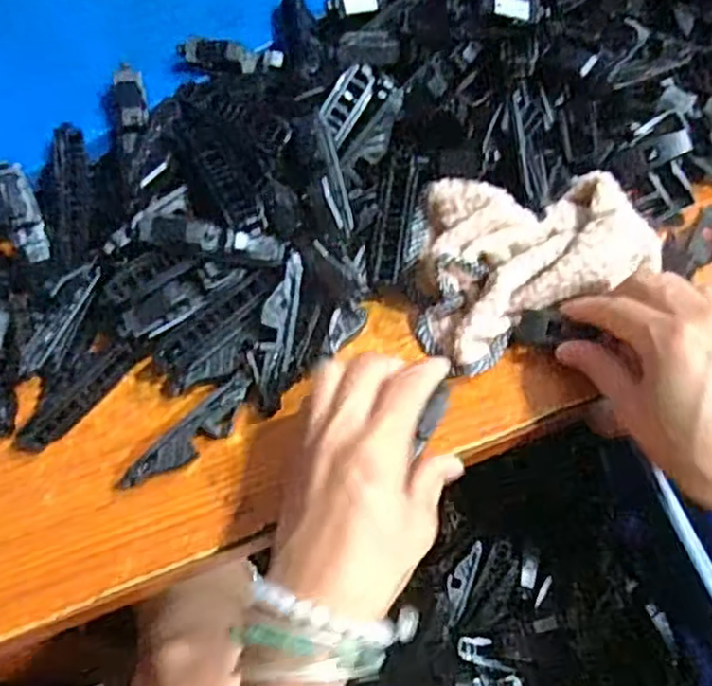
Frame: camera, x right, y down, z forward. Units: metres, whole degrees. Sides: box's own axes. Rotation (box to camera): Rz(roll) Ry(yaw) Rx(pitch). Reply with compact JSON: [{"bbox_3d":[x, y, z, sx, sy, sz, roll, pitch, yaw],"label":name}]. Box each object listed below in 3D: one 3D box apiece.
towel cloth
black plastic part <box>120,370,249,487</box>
[{"bbox_3d":[0.097,-0.045,0.373,0.130,0.035,0.095,-10,65,-2],"label":"towel cloth"},{"bbox_3d":[-0.084,0.047,0.360,0.078,0.018,0.019,-39,69,-14],"label":"black plastic part"}]

